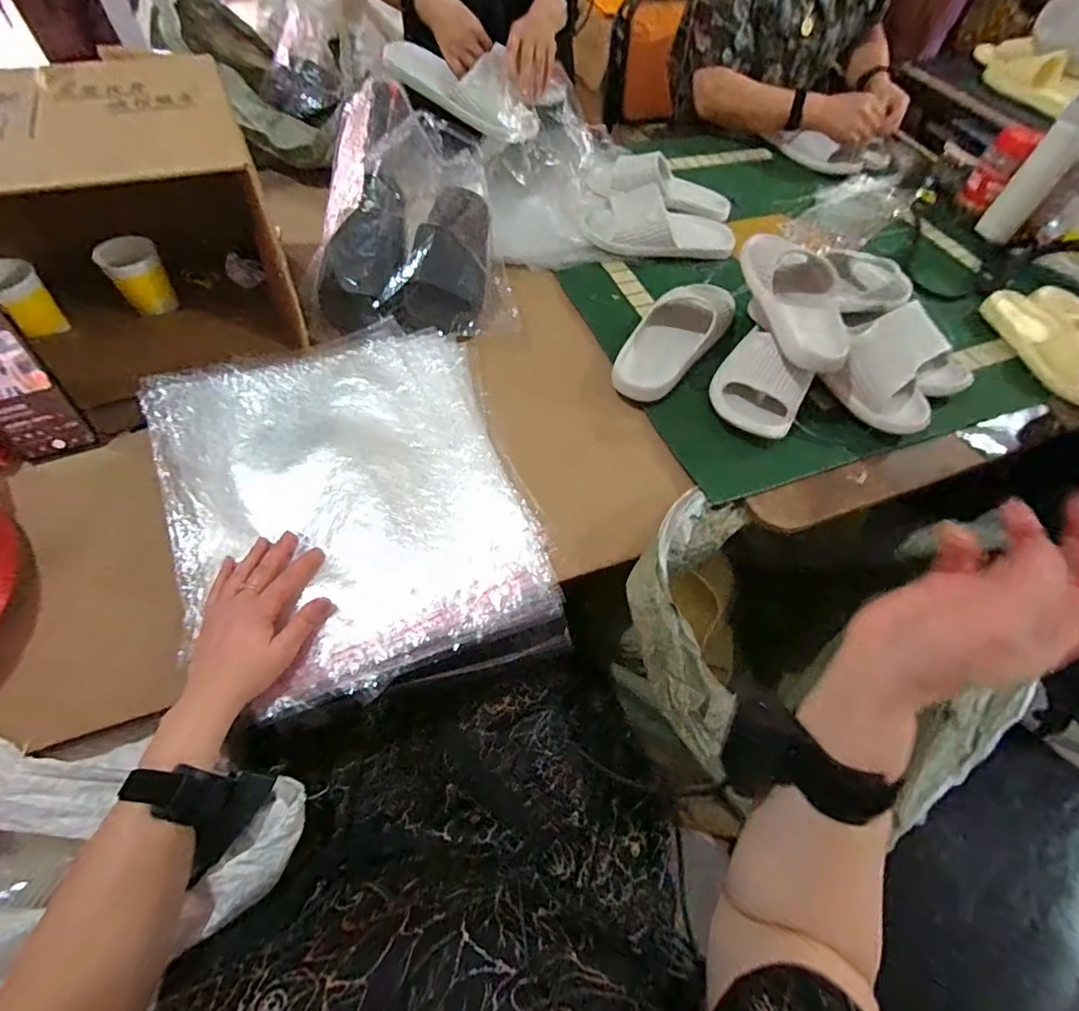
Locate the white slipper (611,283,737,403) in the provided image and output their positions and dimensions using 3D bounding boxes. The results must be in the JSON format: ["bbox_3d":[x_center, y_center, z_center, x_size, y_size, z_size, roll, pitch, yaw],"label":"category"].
[{"bbox_3d":[0.194,-0.249,0.737,0.106,0.063,0.246,32,61,16],"label":"white slipper"}]

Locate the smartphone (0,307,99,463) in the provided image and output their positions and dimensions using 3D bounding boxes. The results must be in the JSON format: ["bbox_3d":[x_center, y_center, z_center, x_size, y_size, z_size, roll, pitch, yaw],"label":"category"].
[{"bbox_3d":[-0.553,-0.121,0.539,0.014,0.174,0.068,34,53,26],"label":"smartphone"}]

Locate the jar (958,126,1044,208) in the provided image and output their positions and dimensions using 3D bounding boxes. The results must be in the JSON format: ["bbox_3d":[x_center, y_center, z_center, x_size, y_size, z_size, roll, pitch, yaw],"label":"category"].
[{"bbox_3d":[0.921,-0.681,1.025,0.069,0.129,0.072,37,63,19],"label":"jar"}]

